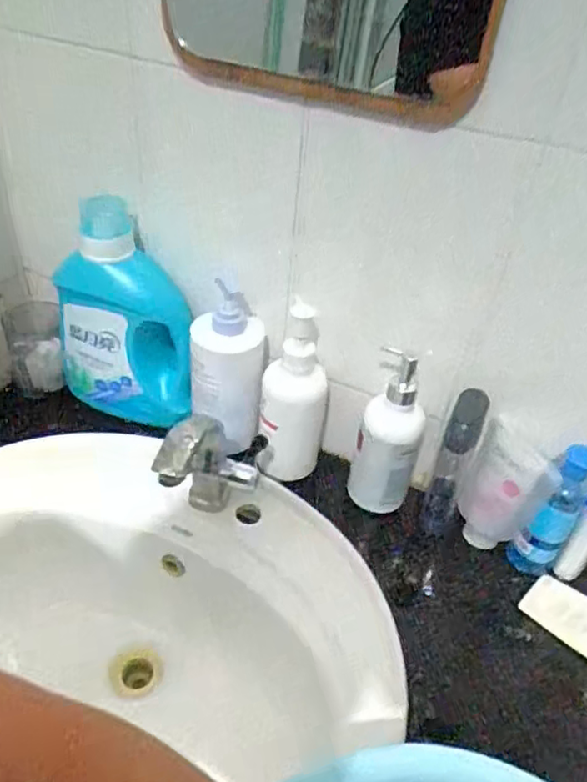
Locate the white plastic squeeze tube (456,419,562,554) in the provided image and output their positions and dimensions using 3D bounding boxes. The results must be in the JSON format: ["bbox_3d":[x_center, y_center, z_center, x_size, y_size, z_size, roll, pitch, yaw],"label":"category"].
[{"bbox_3d":[0.216,0.114,0.654,0.052,0.150,0.074,-5,41,-13],"label":"white plastic squeeze tube"}]

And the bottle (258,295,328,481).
[{"bbox_3d":[-0.001,0.019,0.680,0.073,0.243,0.060,7,40,0],"label":"bottle"}]

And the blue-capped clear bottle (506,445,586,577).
[{"bbox_3d":[0.257,0.122,0.615,0.038,0.159,0.035,31,46,26],"label":"blue-capped clear bottle"}]

